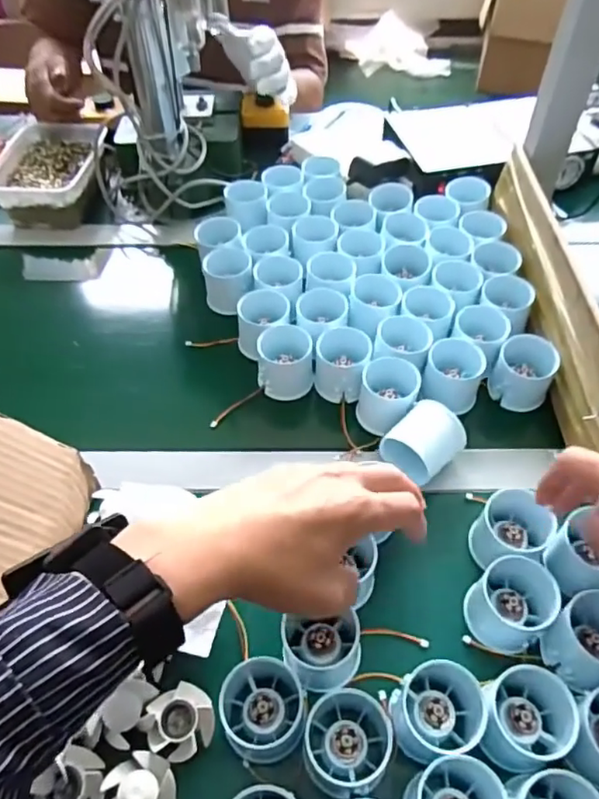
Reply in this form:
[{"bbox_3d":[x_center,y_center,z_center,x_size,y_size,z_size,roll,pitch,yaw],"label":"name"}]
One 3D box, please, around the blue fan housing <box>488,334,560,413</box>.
[{"bbox_3d":[0.212,-0.025,0.551,0.052,0.047,0.053,22,55,18],"label":"blue fan housing"}]

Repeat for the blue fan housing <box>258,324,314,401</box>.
[{"bbox_3d":[-0.015,-0.038,0.563,0.055,0.050,0.061,-5,51,-3],"label":"blue fan housing"}]

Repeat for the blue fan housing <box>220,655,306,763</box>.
[{"bbox_3d":[-0.025,0.200,0.382,0.054,0.026,0.058,0,51,0],"label":"blue fan housing"}]

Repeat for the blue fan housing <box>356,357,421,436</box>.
[{"bbox_3d":[0.081,-0.002,0.535,0.051,0.044,0.057,14,53,11],"label":"blue fan housing"}]

